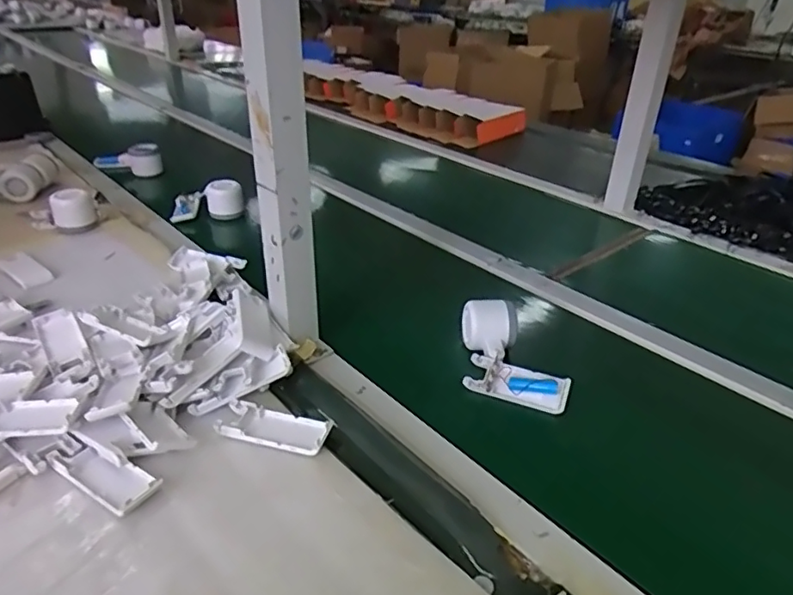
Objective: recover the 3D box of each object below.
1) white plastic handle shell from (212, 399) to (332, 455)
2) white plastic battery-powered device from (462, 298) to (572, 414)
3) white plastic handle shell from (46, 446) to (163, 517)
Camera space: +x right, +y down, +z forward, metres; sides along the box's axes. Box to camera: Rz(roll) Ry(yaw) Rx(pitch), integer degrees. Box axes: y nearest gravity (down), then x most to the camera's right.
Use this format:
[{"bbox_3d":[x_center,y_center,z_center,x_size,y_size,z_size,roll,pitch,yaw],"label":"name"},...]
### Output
[{"bbox_3d":[-0.114,0.123,0.534,0.103,0.015,0.042,10,32,13],"label":"white plastic handle shell"},{"bbox_3d":[0.113,0.063,0.623,0.091,0.062,0.152,-12,33,-21],"label":"white plastic battery-powered device"},{"bbox_3d":[-0.246,0.150,0.481,0.100,0.019,0.040,19,35,27],"label":"white plastic handle shell"}]

